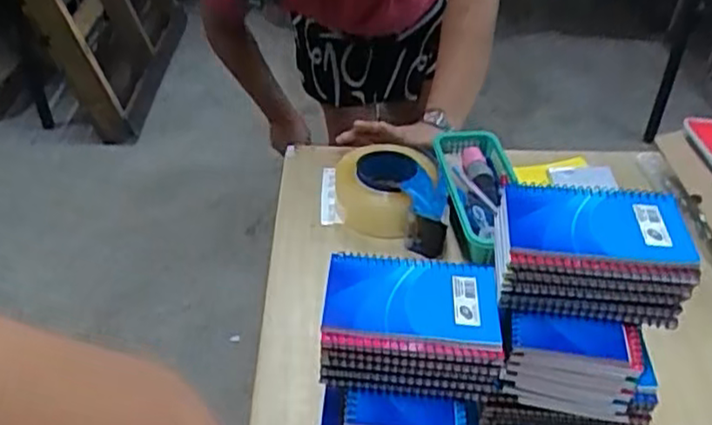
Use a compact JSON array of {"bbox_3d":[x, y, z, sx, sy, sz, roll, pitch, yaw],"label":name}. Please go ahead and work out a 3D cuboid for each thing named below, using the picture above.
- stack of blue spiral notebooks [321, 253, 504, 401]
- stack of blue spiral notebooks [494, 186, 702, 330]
[{"bbox_3d":[0.042,0.084,0.528,0.132,0.058,0.092,2,39,0],"label":"stack of blue spiral notebooks"},{"bbox_3d":[0.171,0.026,0.520,0.139,0.057,0.092,7,39,6],"label":"stack of blue spiral notebooks"}]

